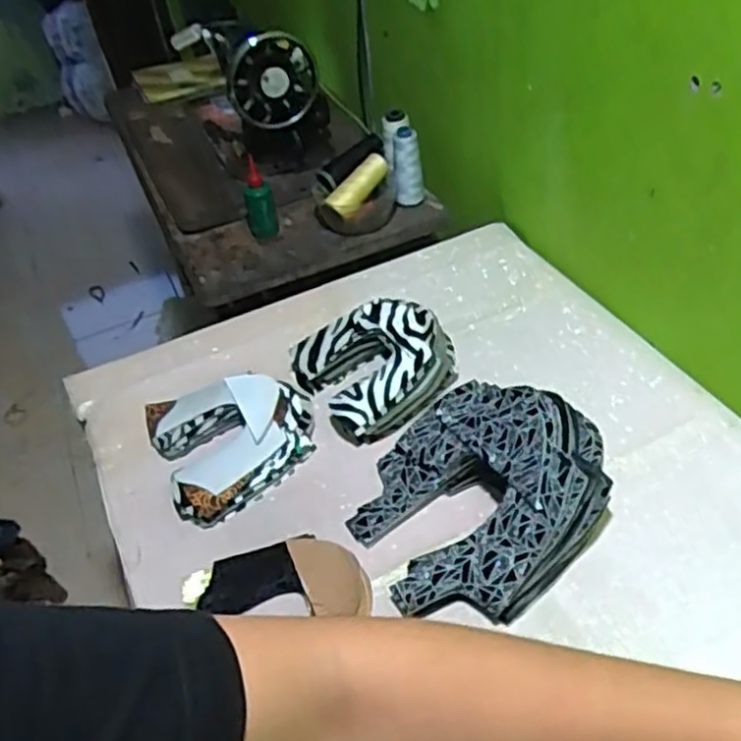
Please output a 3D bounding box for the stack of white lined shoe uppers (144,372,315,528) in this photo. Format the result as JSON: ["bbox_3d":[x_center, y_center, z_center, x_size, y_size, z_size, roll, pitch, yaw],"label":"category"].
[{"bbox_3d":[-0.143,0.062,0.773,0.163,0.041,0.168,-23,44,-16],"label":"stack of white lined shoe uppers"}]

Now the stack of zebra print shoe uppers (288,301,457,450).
[{"bbox_3d":[0.009,-0.012,0.815,0.167,0.061,0.161,-21,43,-14],"label":"stack of zebra print shoe uppers"}]

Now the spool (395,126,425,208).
[{"bbox_3d":[0.056,-0.293,1.097,0.041,0.138,0.034,-2,42,6],"label":"spool"}]

